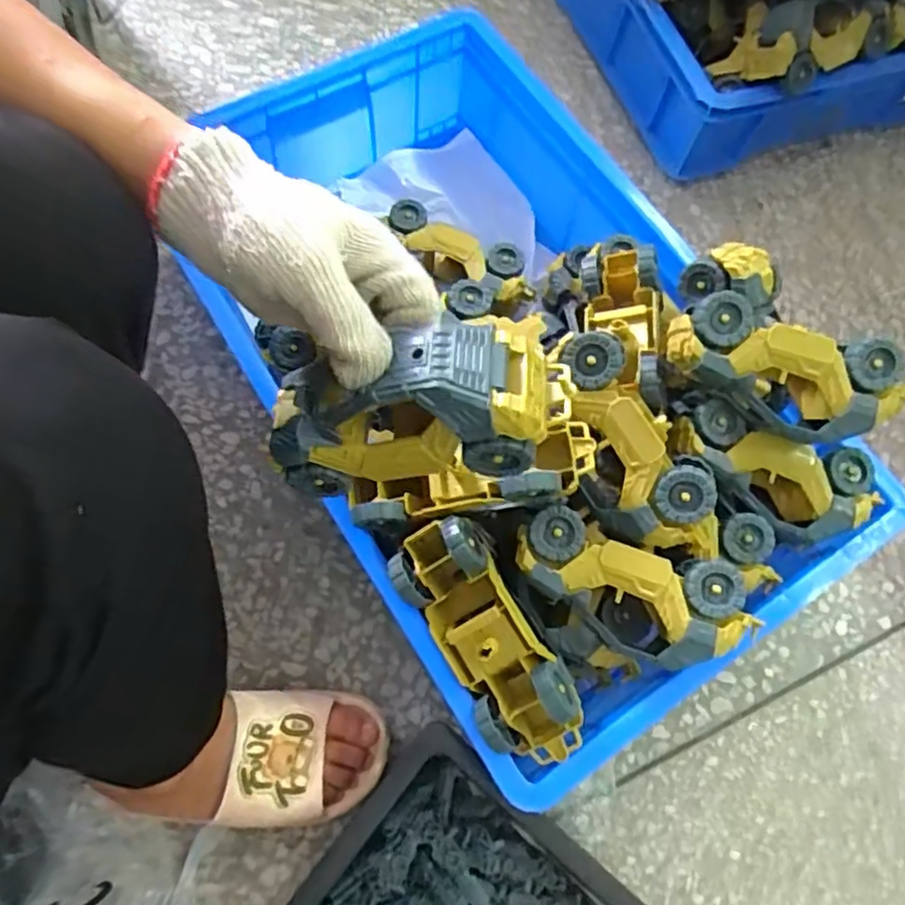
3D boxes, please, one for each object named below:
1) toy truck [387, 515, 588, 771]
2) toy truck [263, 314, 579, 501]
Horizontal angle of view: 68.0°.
[{"bbox_3d":[0.024,0.127,0.449,0.067,0.063,0.175,-31,87,-12],"label":"toy truck"},{"bbox_3d":[-0.023,-0.021,0.353,0.161,0.067,0.059,-13,67,20],"label":"toy truck"}]

